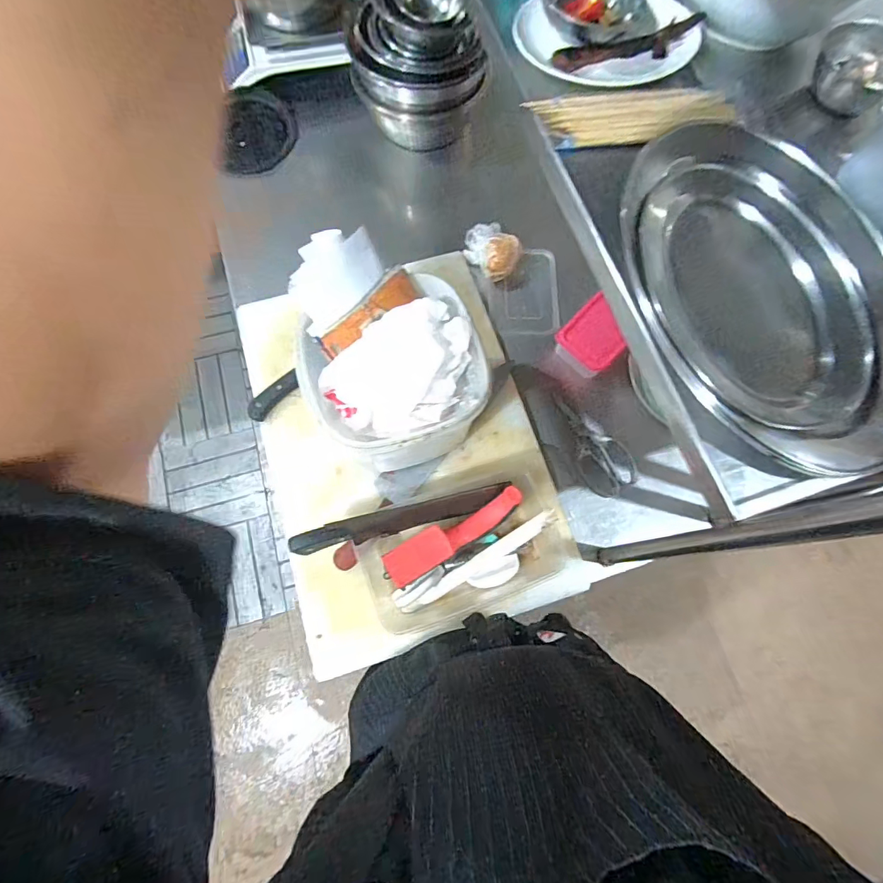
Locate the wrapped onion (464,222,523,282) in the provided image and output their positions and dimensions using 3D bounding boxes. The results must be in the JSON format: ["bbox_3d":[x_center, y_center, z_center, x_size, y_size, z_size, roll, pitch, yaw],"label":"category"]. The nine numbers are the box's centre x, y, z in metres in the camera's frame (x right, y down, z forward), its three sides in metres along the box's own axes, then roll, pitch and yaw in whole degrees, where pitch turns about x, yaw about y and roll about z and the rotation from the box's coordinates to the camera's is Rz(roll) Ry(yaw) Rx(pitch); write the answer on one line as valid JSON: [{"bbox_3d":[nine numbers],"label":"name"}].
[{"bbox_3d":[0.085,-0.337,0.806,0.071,0.055,0.119,-38,78,-13],"label":"wrapped onion"}]

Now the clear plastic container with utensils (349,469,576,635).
[{"bbox_3d":[0.035,0.137,0.635,0.272,0.084,0.178,-15,74,-7],"label":"clear plastic container with utensils"}]

